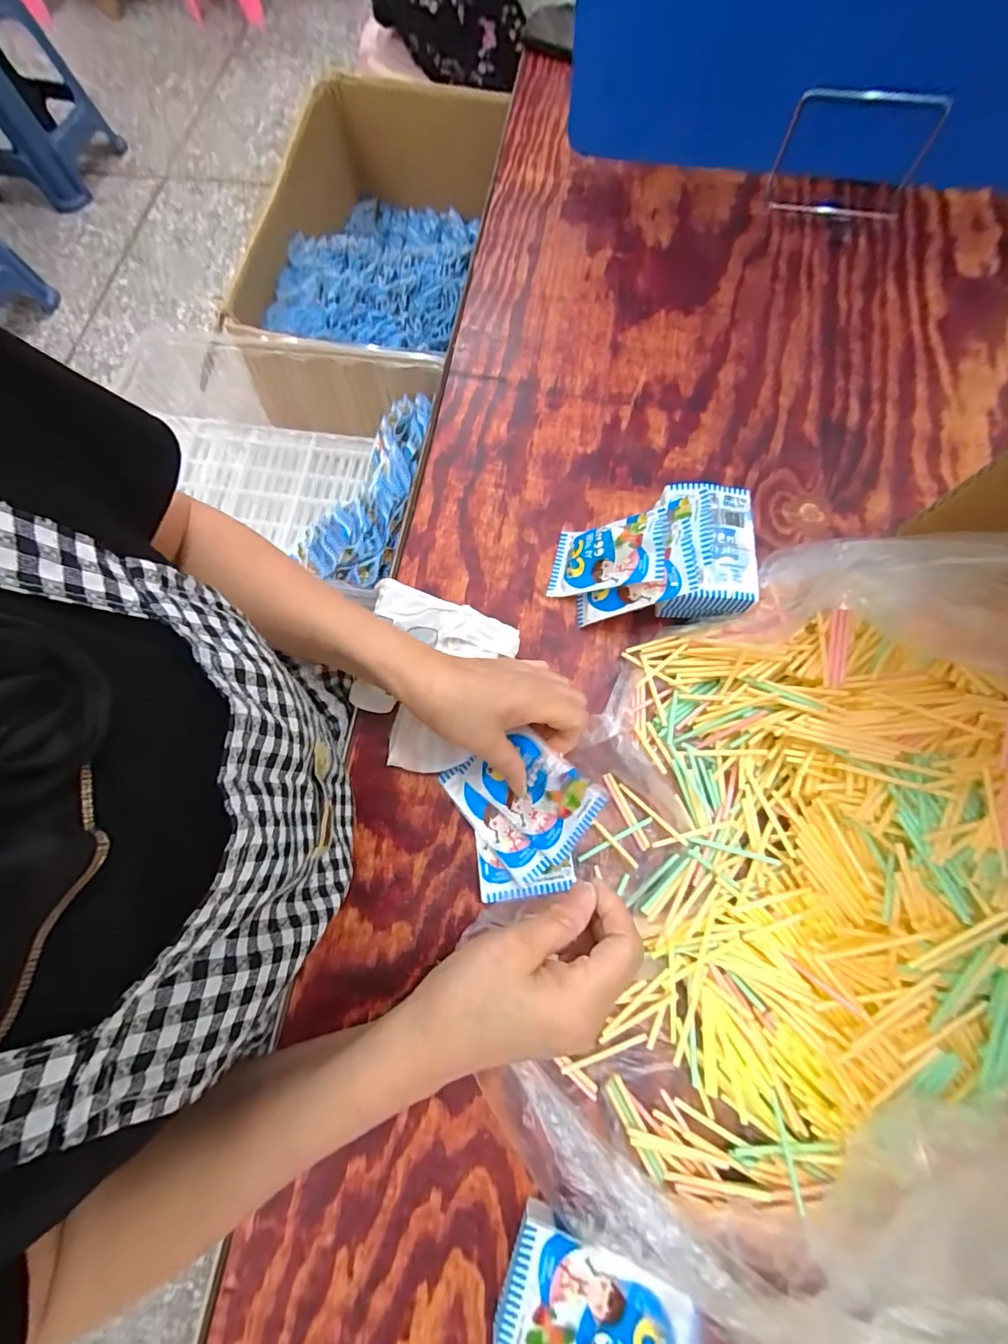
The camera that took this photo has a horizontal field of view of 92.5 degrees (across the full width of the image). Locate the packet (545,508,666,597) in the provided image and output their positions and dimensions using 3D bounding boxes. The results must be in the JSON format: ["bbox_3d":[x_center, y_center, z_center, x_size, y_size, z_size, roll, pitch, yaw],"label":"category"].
[{"bbox_3d":[0.084,-0.098,0.403,0.101,0.013,0.060,-2,80,41],"label":"packet"}]

